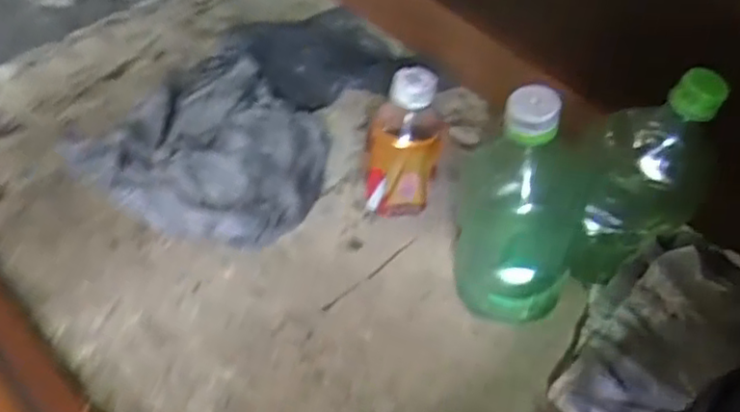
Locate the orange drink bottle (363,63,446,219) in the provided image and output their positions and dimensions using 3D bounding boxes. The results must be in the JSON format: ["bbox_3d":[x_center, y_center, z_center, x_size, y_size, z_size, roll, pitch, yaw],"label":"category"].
[{"bbox_3d":[0.030,-0.055,0.548,0.059,0.133,0.070,7,49,0],"label":"orange drink bottle"}]

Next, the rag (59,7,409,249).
[{"bbox_3d":[-0.106,-0.101,0.639,0.214,0.036,0.334,24,51,14],"label":"rag"}]

